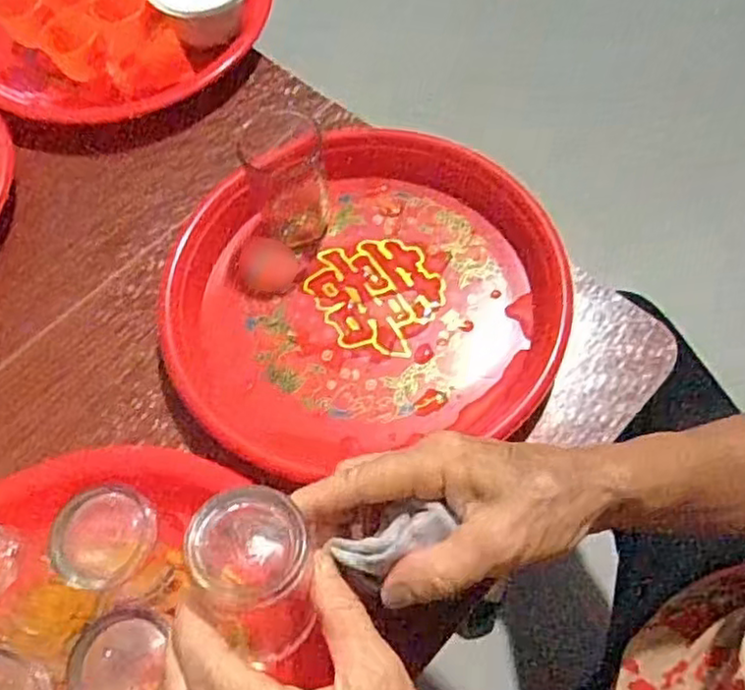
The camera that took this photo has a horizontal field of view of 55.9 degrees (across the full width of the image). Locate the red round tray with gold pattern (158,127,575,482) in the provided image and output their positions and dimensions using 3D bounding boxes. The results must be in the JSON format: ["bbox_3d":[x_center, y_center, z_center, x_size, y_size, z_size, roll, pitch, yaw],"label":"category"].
[{"bbox_3d":[-0.006,-0.041,0.467,0.254,0.030,0.231,-1,62,3],"label":"red round tray with gold pattern"}]

